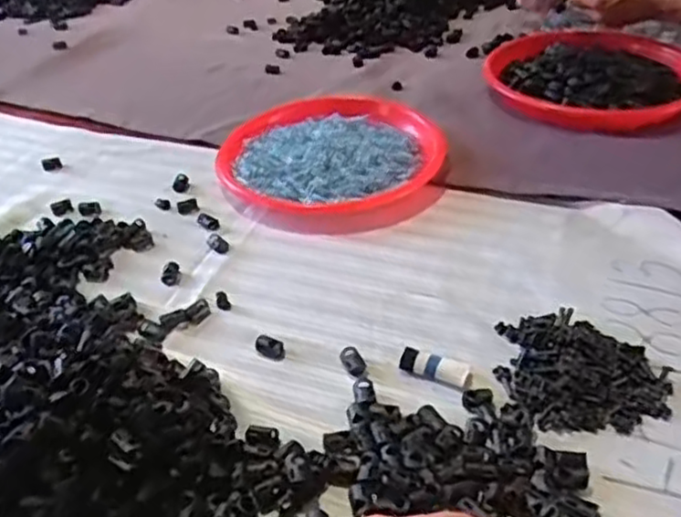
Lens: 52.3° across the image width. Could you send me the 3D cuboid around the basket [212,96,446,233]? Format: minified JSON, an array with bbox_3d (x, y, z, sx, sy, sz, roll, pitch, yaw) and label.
[{"bbox_3d":[-0.012,-0.102,0.709,0.222,0.031,0.202,-2,40,2],"label":"basket"}]

